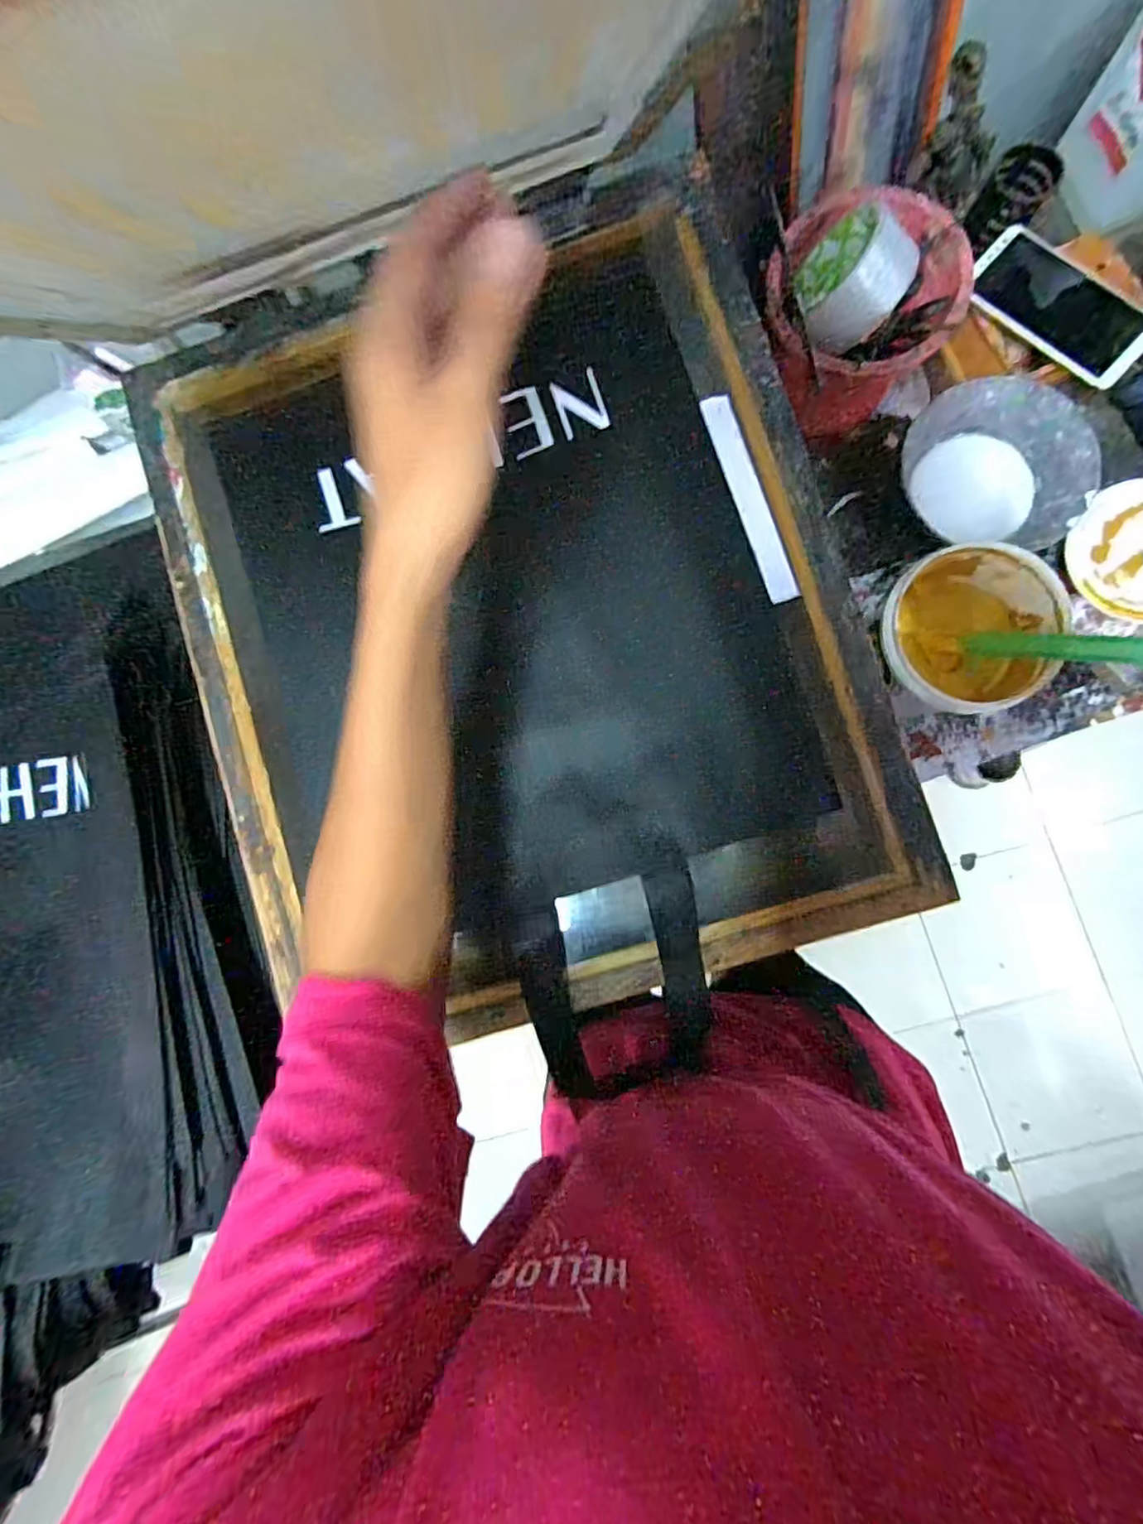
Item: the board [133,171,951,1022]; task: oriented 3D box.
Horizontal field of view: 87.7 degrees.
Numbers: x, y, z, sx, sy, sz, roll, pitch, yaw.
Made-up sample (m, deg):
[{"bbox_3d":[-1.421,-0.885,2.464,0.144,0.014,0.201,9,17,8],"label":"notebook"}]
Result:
[{"bbox_3d":[-0.053,-0.105,0.462,0.502,0.036,0.581,-18,86,4],"label":"board"}]

